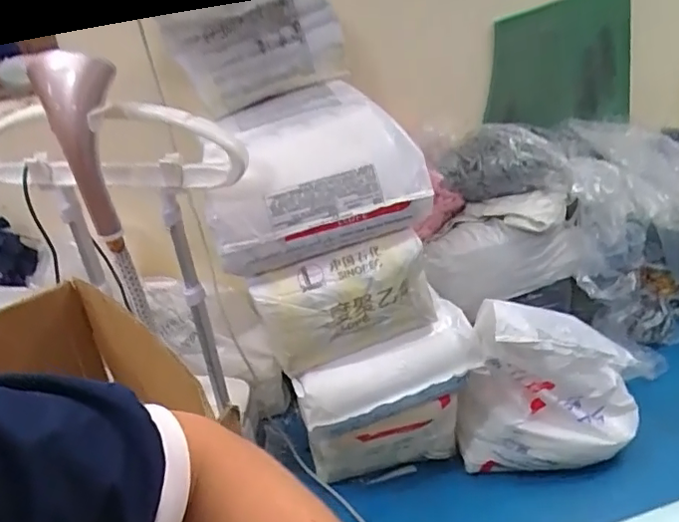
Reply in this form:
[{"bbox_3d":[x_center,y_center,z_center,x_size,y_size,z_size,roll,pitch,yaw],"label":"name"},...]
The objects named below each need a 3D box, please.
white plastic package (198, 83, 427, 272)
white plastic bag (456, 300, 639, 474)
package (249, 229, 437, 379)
[{"bbox_3d":[-0.053,-0.146,0.998,0.375,0.232,0.206,-14,30,-14],"label":"white plastic package"},{"bbox_3d":[0.456,0.274,1.202,0.387,0.373,0.148,-6,29,2],"label":"white plastic bag"},{"bbox_3d":[0.014,0.087,1.026,0.330,0.211,0.061,-11,29,-8],"label":"package"}]

